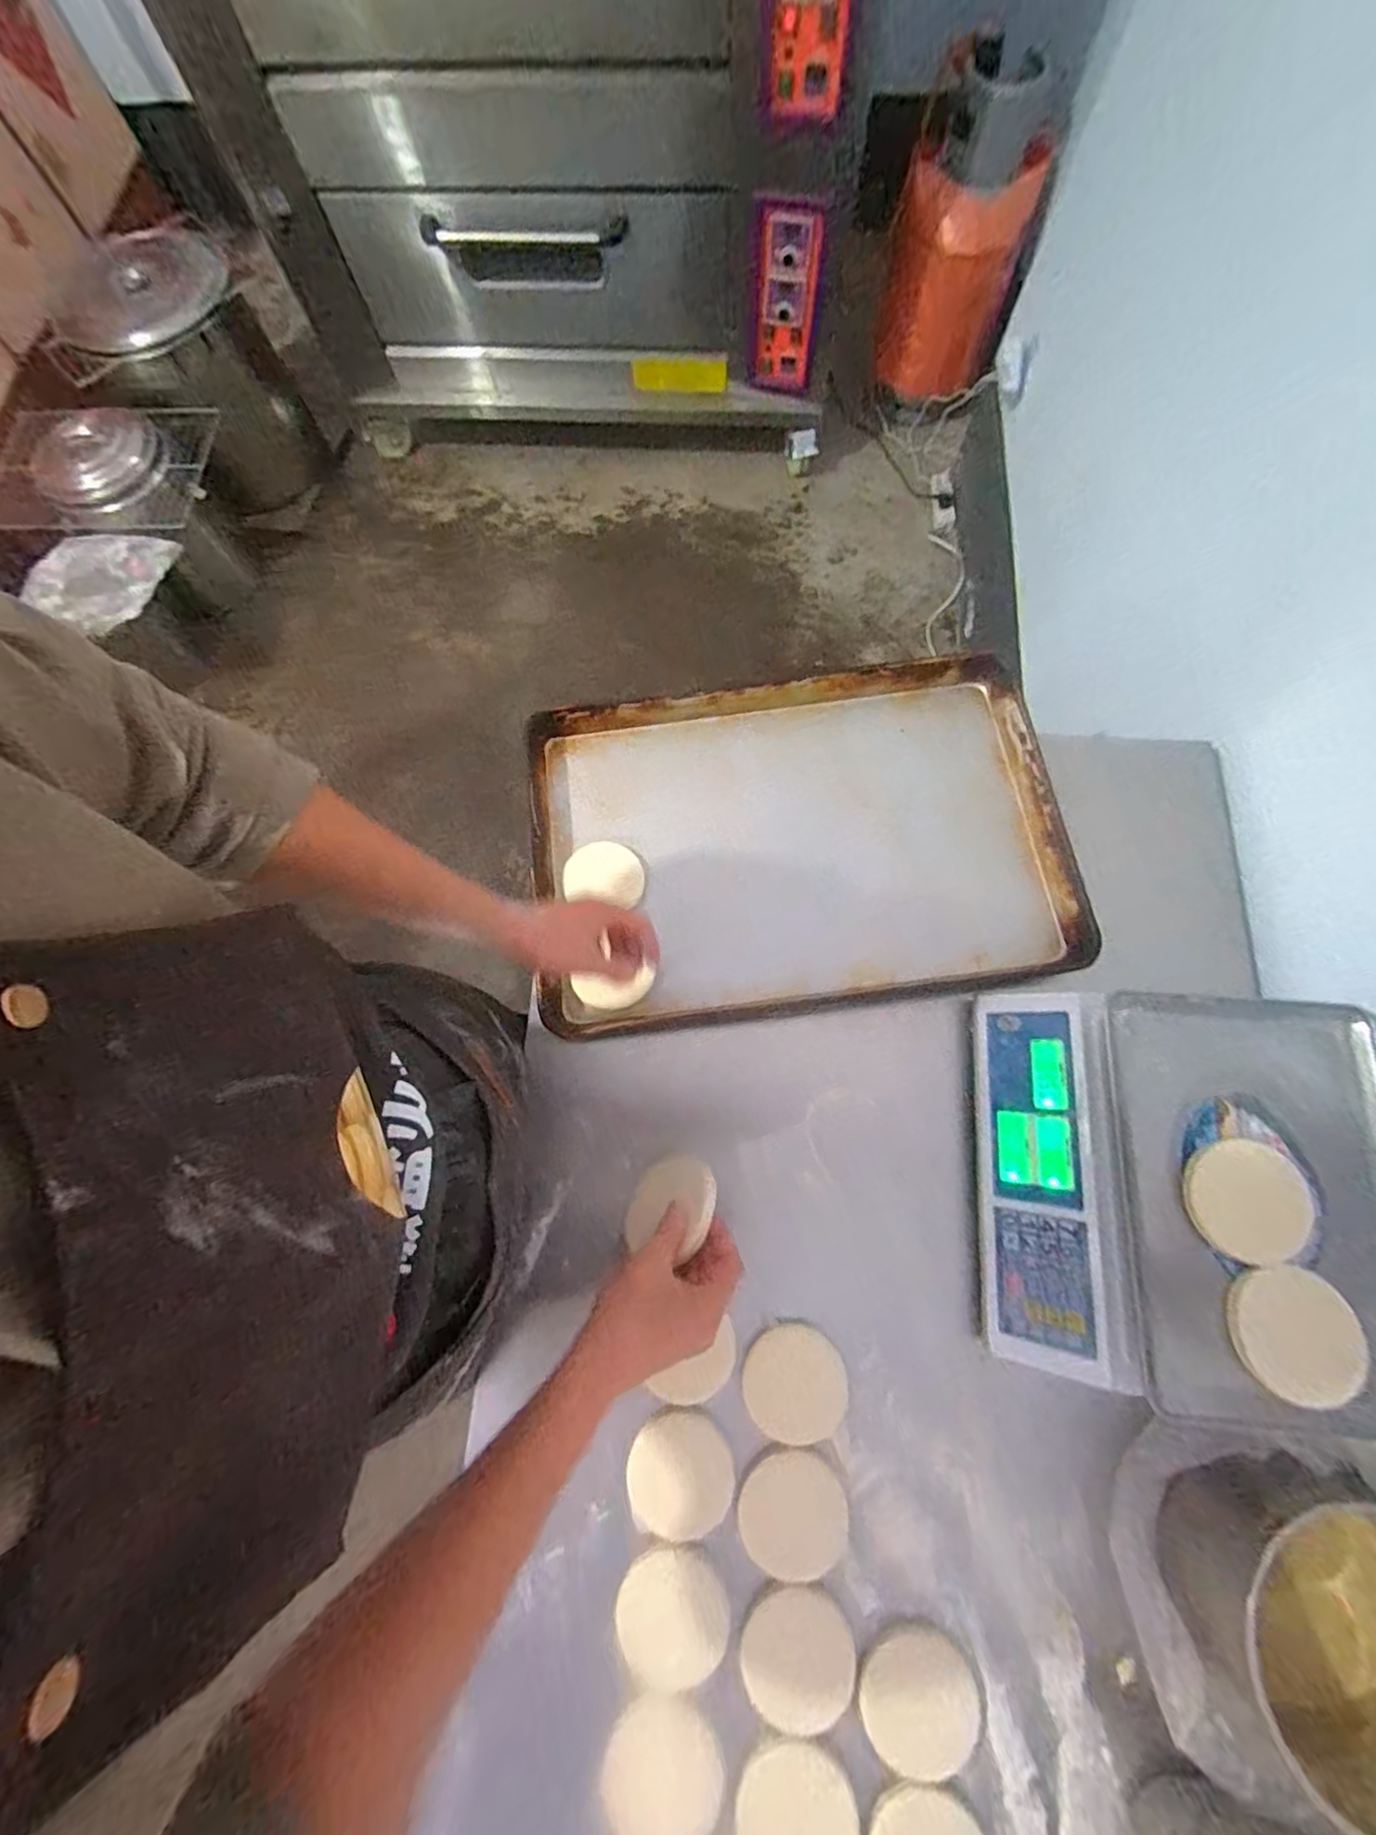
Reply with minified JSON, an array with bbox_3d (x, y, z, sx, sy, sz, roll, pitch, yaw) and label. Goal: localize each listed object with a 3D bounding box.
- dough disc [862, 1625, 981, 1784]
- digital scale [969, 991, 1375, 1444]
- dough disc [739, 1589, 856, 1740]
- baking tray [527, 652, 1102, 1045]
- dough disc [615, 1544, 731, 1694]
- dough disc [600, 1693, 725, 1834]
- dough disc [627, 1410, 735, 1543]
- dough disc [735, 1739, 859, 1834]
[{"bbox_3d":[0.193,0.656,0.520,0.097,0.014,0.086,-21,74,-4],"label":"dough disc"},{"bbox_3d":[0.452,0.249,0.572,0.335,0.127,0.339,4,74,3],"label":"digital scale"},{"bbox_3d":[0.094,0.634,0.532,0.095,0.013,0.087,-1,74,2],"label":"dough disc"},{"bbox_3d":[0.122,-0.094,0.738,0.597,0.055,0.403,-9,77,3],"label":"baking tray"},{"bbox_3d":[-0.015,0.612,0.544,0.088,0.016,0.102,36,78,11],"label":"dough disc"},{"bbox_3d":[-0.021,0.708,0.513,0.102,0.014,0.090,-37,76,-8],"label":"dough disc"},{"bbox_3d":[-0.008,0.513,0.573,0.095,0.013,0.090,-1,74,2],"label":"dough disc"},{"bbox_3d":[0.087,0.729,0.501,0.092,0.018,0.088,-1,74,2],"label":"dough disc"}]

